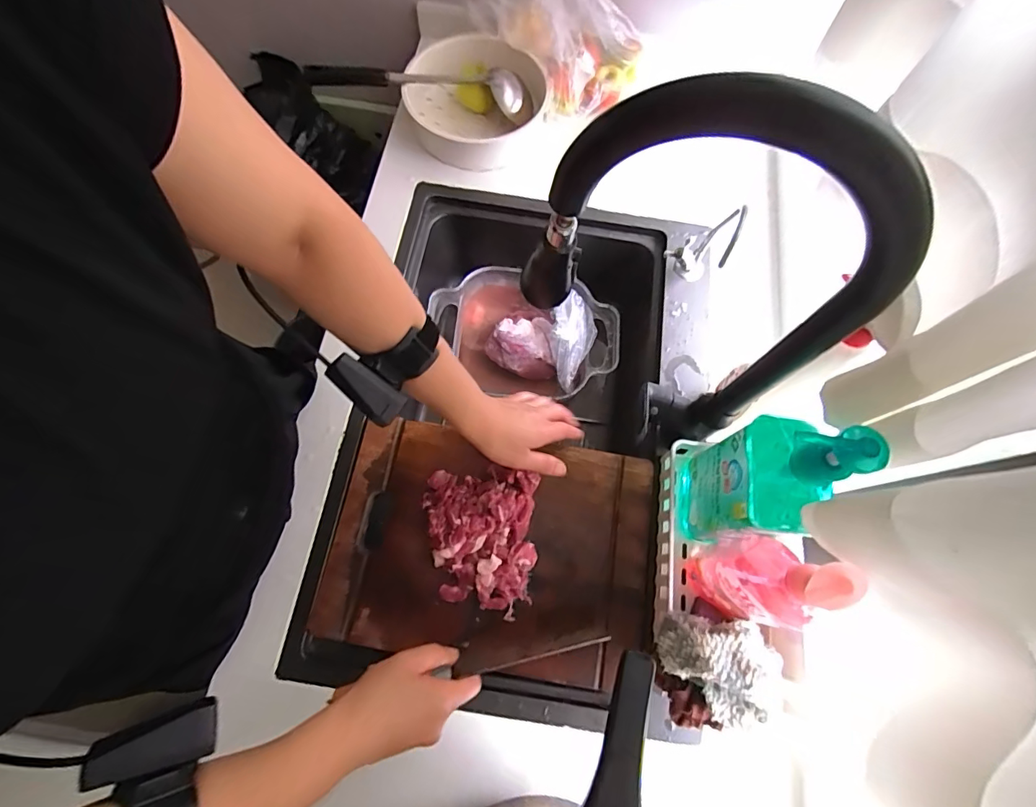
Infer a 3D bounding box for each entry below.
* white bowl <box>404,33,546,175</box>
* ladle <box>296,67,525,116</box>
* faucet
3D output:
[{"bbox_3d":[-0.085,-0.480,0.744,0.215,0.096,0.215,1,70,-3],"label":"white bowl"},{"bbox_3d":[-0.158,-0.497,0.713,0.326,0.037,0.050,4,70,-1],"label":"ladle"},{"bbox_3d":[0.120,-0.072,0.394,0.231,0.401,0.039,27,71,7],"label":"faucet"}]

